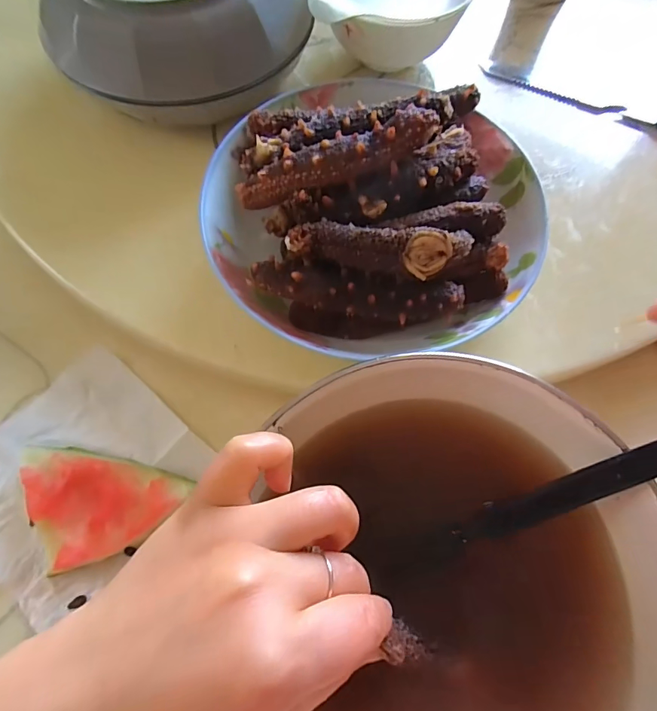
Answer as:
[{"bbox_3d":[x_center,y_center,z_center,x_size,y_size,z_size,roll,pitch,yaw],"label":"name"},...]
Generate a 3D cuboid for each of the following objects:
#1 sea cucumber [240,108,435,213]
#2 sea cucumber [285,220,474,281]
[{"bbox_3d":[0.005,-0.098,0.223,0.104,0.021,0.020,-21,70,-10],"label":"sea cucumber"},{"bbox_3d":[0.025,-0.053,0.215,0.088,0.016,0.023,4,68,0],"label":"sea cucumber"}]

